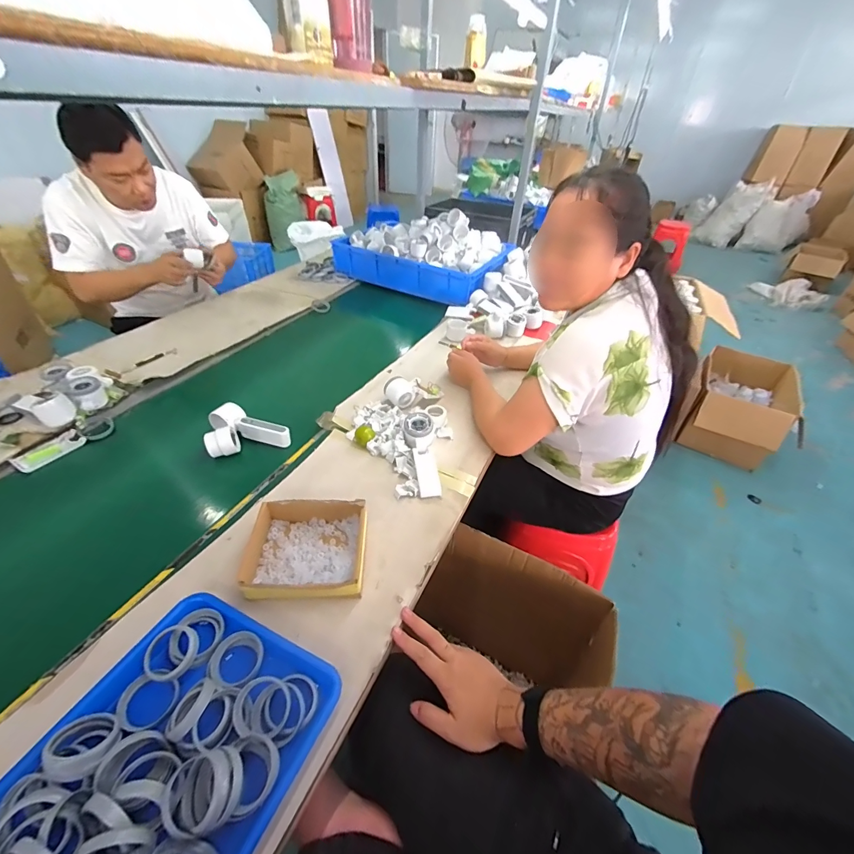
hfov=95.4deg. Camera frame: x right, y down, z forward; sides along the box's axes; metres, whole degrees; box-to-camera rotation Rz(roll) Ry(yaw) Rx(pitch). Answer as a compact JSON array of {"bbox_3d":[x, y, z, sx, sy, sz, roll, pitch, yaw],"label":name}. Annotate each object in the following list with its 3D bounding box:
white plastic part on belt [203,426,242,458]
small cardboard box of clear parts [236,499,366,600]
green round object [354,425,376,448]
[{"bbox_3d":[-0.385,0.028,0.733,0.058,0.040,0.039,-24,46,-28],"label":"white plastic part on belt"},{"bbox_3d":[-0.172,0.178,0.569,0.160,0.060,0.147,0,40,-2],"label":"small cardboard box of clear parts"},{"bbox_3d":[-0.123,0.019,0.772,0.039,0.032,0.043,-6,40,-9],"label":"green round object"}]

